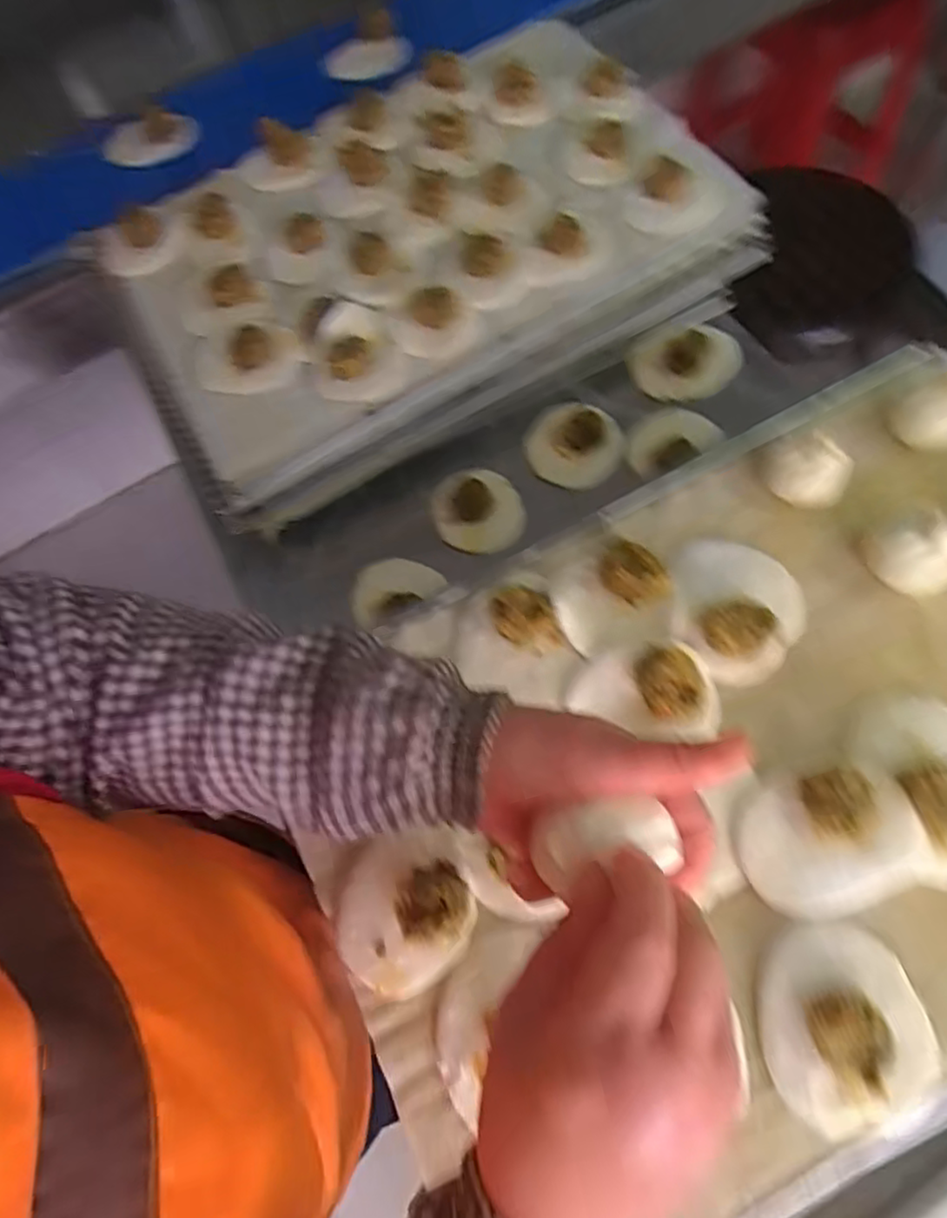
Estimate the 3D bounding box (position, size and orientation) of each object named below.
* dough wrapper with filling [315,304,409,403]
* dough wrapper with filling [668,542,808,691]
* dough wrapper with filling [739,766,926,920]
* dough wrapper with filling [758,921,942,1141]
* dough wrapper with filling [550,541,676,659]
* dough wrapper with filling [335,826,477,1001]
[{"bbox_3d":[-0.110,-0.243,0.614,0.081,0.028,0.094,-16,68,-1],"label":"dough wrapper with filling"},{"bbox_3d":[0.179,-0.007,0.451,0.093,0.028,0.098,-2,68,5],"label":"dough wrapper with filling"},{"bbox_3d":[0.213,0.136,0.388,0.100,0.031,0.076,-17,68,-1],"label":"dough wrapper with filling"},{"bbox_3d":[0.201,0.227,0.355,0.087,0.026,0.095,-2,68,5],"label":"dough wrapper with filling"},{"bbox_3d":[0.096,-0.012,0.454,0.078,0.033,0.078,-2,68,5],"label":"dough wrapper with filling"},{"bbox_3d":[-0.043,0.183,0.396,0.083,0.034,0.085,-2,68,5],"label":"dough wrapper with filling"}]

